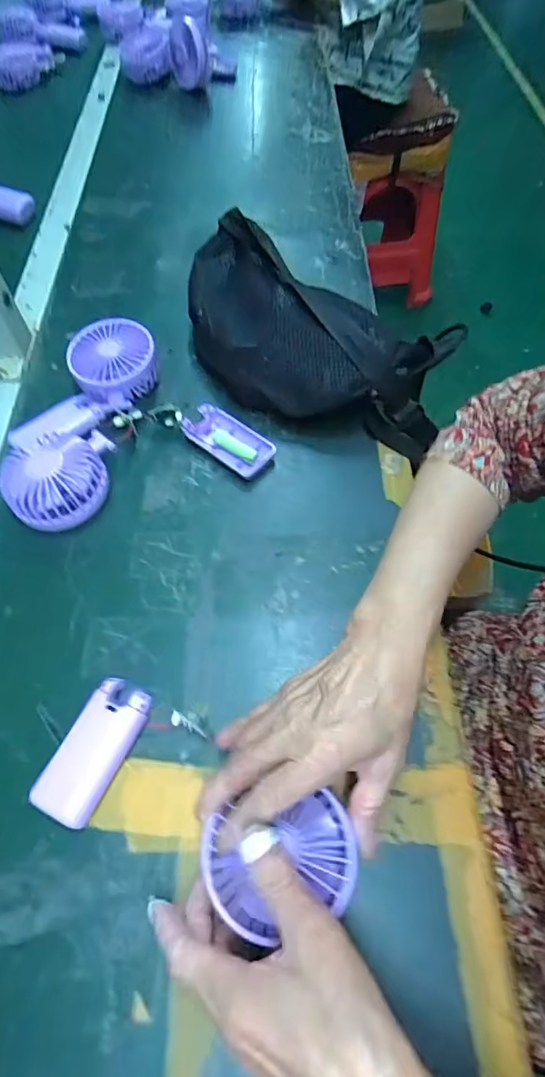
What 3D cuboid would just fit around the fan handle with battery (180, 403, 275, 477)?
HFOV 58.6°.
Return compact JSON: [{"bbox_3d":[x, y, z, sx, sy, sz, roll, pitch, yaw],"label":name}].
[{"bbox_3d":[-0.044,-0.094,0.477,0.094,0.019,0.046,33,66,17],"label":"fan handle with battery"}]

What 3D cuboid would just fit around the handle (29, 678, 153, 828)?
[{"bbox_3d":[-0.125,0.148,0.344,0.043,0.018,0.092,23,64,13],"label":"handle"}]

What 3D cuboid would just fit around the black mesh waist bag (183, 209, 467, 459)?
[{"bbox_3d":[0.026,-0.205,0.494,0.320,0.089,0.152,39,68,20],"label":"black mesh waist bag"}]

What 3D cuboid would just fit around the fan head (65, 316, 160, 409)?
[{"bbox_3d":[-0.162,-0.178,0.505,0.085,0.048,0.083,0,61,1],"label":"fan head"}]

